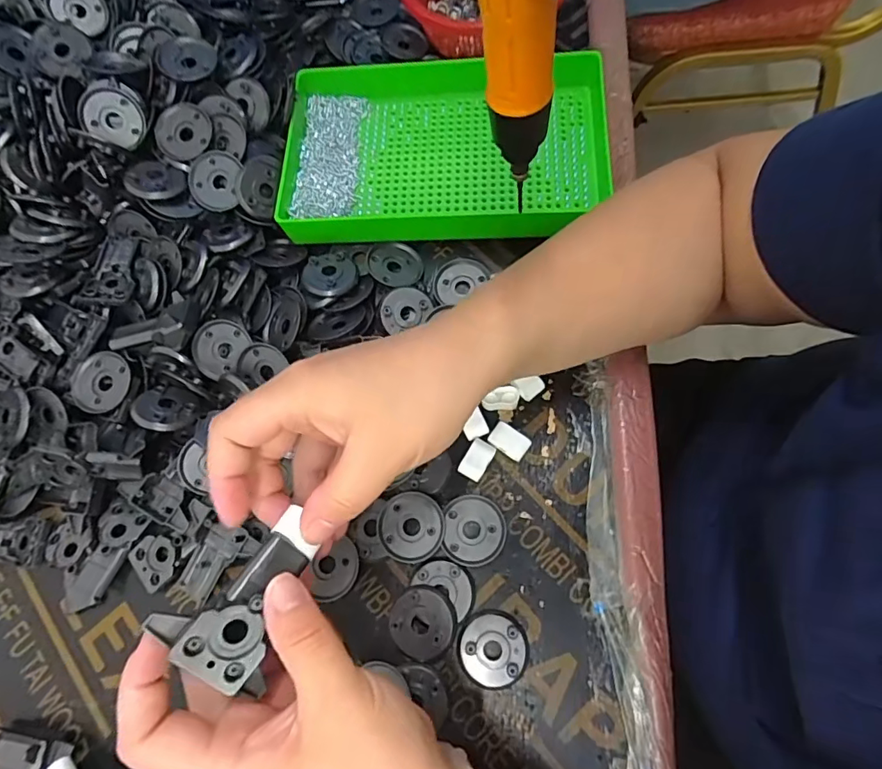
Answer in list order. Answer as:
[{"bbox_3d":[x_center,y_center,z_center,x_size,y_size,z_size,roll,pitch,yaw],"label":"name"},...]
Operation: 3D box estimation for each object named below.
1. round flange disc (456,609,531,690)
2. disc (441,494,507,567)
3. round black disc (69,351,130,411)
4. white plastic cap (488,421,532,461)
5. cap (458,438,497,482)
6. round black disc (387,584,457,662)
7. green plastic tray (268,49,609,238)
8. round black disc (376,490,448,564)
[{"bbox_3d":[0.032,0.160,0.308,0.042,0.005,0.042,-2,71,5],"label":"round flange disc"},{"bbox_3d":[0.022,0.094,0.330,0.039,0.004,0.043,3,72,7],"label":"disc"},{"bbox_3d":[-0.240,-0.001,0.360,0.037,0.005,0.043,42,81,-5],"label":"round black disc"},{"bbox_3d":[0.046,0.038,0.345,0.027,0.008,0.018,38,97,12],"label":"white plastic cap"},{"bbox_3d":[0.024,0.050,0.342,0.017,0.008,0.026,29,77,14],"label":"cap"},{"bbox_3d":[-0.011,0.146,0.312,0.040,0.009,0.041,-2,71,5],"label":"round black disc"},{"bbox_3d":[0.002,-0.188,0.403,0.255,0.033,0.154,2,72,6],"label":"green plastic tray"},{"bbox_3d":[-0.019,0.092,0.331,0.043,0.005,0.043,12,73,9],"label":"round black disc"}]

